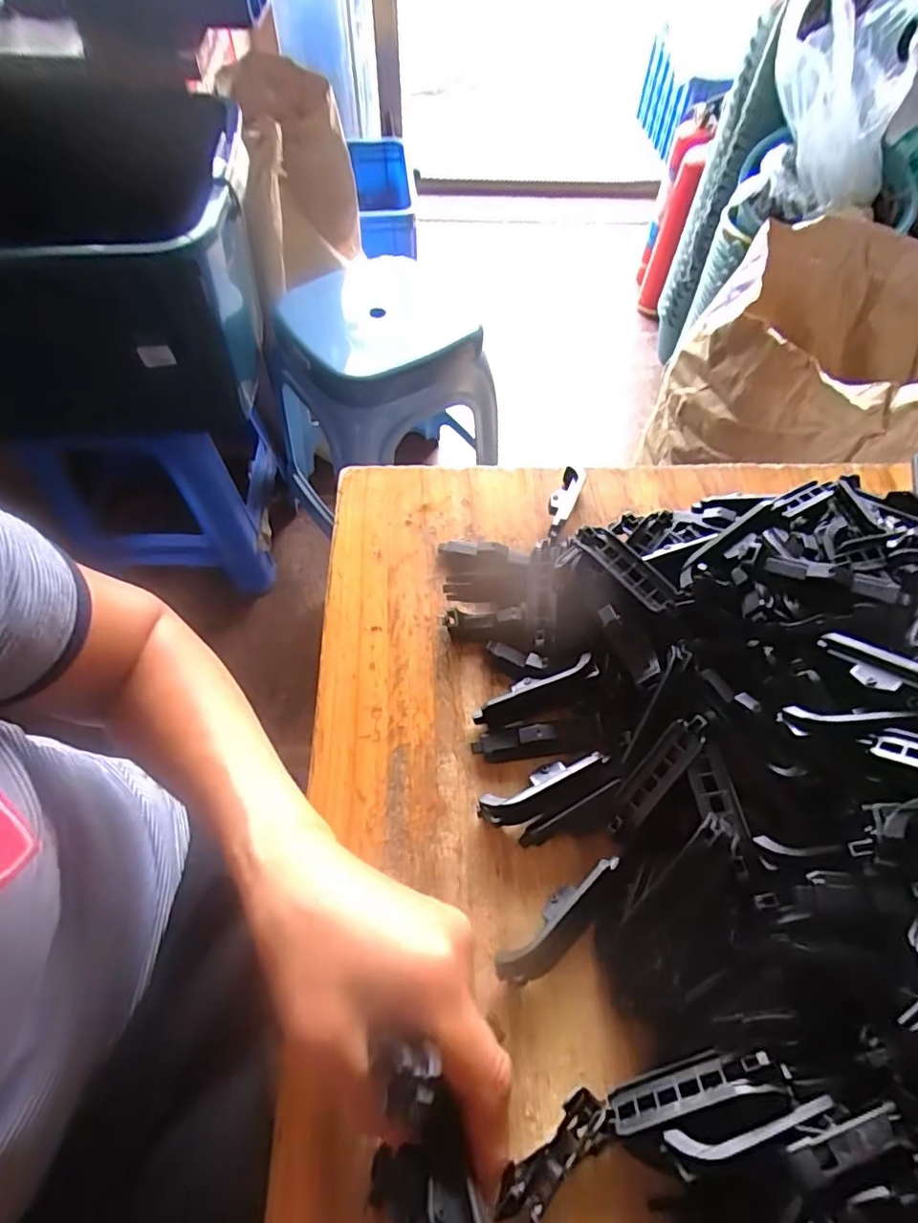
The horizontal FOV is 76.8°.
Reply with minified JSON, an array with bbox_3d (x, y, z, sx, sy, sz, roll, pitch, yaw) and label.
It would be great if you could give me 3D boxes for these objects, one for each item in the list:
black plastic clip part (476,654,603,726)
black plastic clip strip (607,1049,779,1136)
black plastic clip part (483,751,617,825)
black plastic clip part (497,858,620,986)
[{"bbox_3d":[0.043,0.046,0.322,0.072,0.015,0.019,-22,62,0],"label":"black plastic clip part"},{"bbox_3d":[0.092,0.191,0.232,0.064,0.004,0.018,-30,28,10],"label":"black plastic clip strip"},{"bbox_3d":[0.047,0.092,0.301,0.073,0.021,0.023,-15,62,-10],"label":"black plastic clip part"},{"bbox_3d":[0.050,0.146,0.273,0.073,0.019,0.022,-38,68,-21],"label":"black plastic clip part"}]

